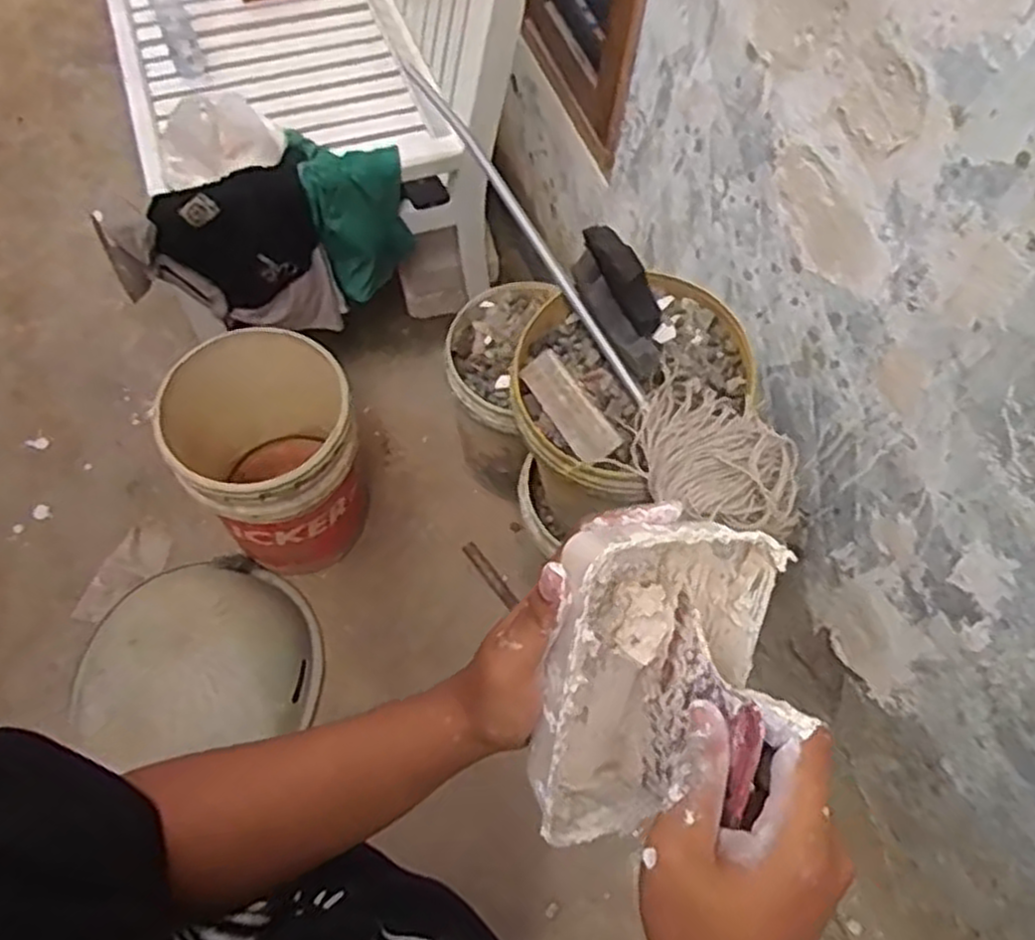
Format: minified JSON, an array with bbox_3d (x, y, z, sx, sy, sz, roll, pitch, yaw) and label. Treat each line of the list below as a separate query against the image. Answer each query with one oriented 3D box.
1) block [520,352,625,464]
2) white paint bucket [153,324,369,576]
[{"bbox_3d":[0.064,-0.080,0.973,0.053,0.012,0.168,-37,63,6],"label":"block"},{"bbox_3d":[-0.451,-0.004,1.461,0.306,0.428,0.316,2,60,-3],"label":"white paint bucket"}]

